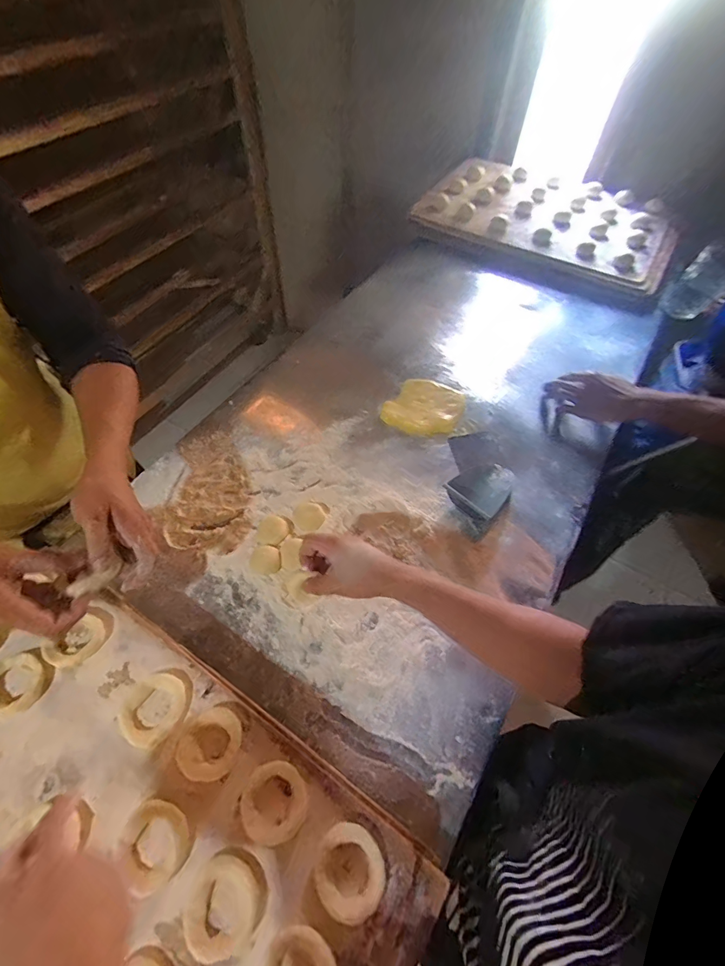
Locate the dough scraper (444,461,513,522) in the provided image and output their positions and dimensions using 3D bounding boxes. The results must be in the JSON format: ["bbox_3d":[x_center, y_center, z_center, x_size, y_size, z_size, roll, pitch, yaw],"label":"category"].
[{"bbox_3d":[0.194,0.002,0.651,0.082,0.035,0.117,40,65,22],"label":"dough scraper"}]

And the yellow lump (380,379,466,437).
[{"bbox_3d":[0.115,-0.141,0.757,0.132,0.022,0.120,22,60,13],"label":"yellow lump"}]

